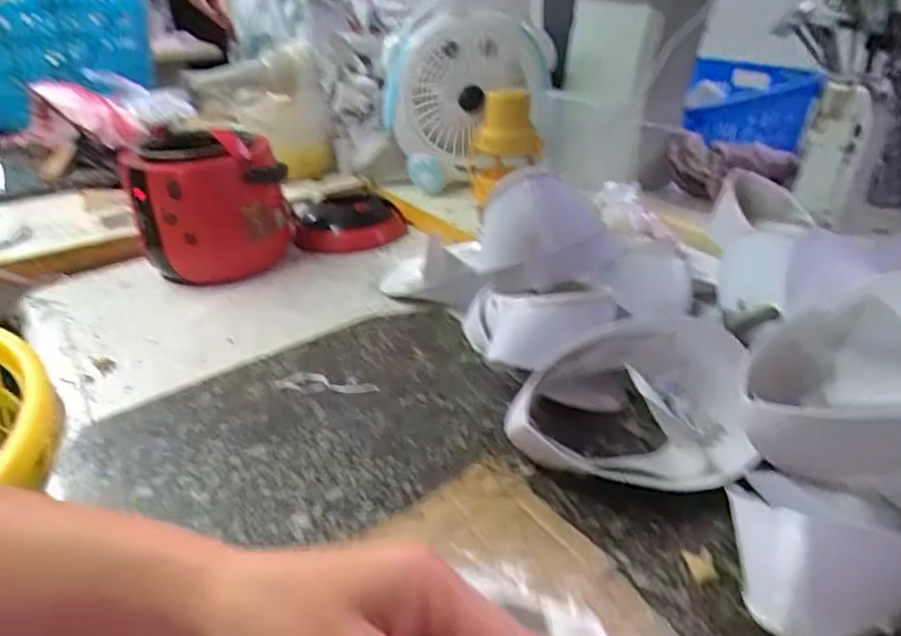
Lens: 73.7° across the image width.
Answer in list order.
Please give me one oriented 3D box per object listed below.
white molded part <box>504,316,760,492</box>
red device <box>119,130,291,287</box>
[{"bbox_3d":[0.124,0.063,0.424,0.165,0.096,0.097,0,32,6],"label":"white molded part"},{"bbox_3d":[-0.309,-0.142,0.779,0.181,0.174,0.130,-16,32,-27],"label":"red device"}]

